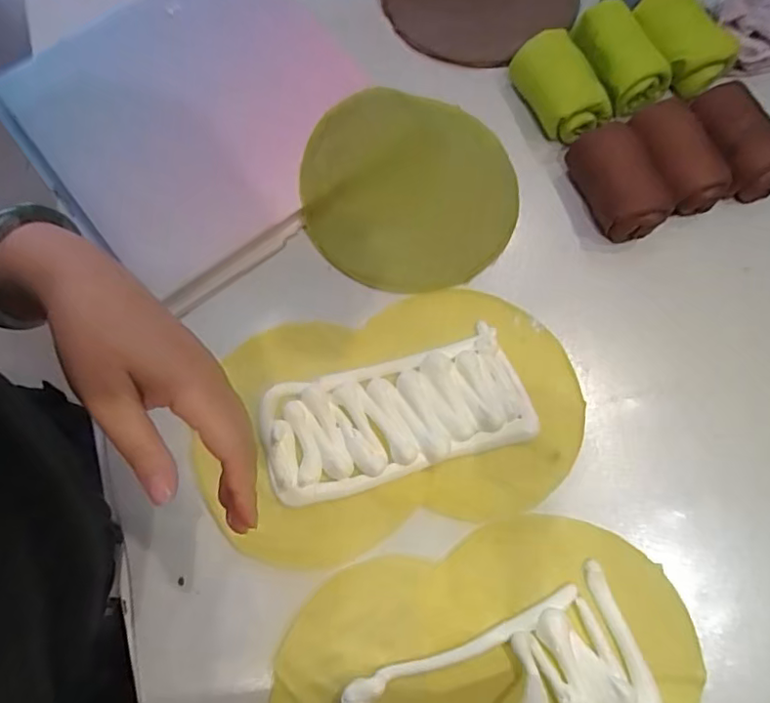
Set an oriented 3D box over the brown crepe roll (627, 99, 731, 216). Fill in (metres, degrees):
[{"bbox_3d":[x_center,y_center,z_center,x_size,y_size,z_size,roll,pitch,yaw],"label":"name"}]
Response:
[{"bbox_3d":[0.266,-0.176,0.531,0.066,0.068,0.104,-15,72,-6],"label":"brown crepe roll"}]

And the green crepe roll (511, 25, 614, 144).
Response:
[{"bbox_3d":[0.174,-0.260,0.567,0.059,0.051,0.111,-20,73,-7],"label":"green crepe roll"}]

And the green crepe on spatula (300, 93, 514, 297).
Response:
[{"bbox_3d":[0.021,-0.158,0.533,0.201,0.040,0.206,0,71,-1],"label":"green crepe on spatula"}]

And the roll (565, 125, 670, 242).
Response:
[{"bbox_3d":[0.212,-0.153,0.525,0.055,0.062,0.103,-17,72,-6],"label":"roll"}]

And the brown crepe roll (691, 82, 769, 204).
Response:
[{"bbox_3d":[0.326,-0.191,0.539,0.059,0.064,0.110,-16,72,-6],"label":"brown crepe roll"}]

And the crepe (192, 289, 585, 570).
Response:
[{"bbox_3d":[0.006,0.054,0.476,0.316,0.013,0.193,-14,72,-5],"label":"crepe"}]

